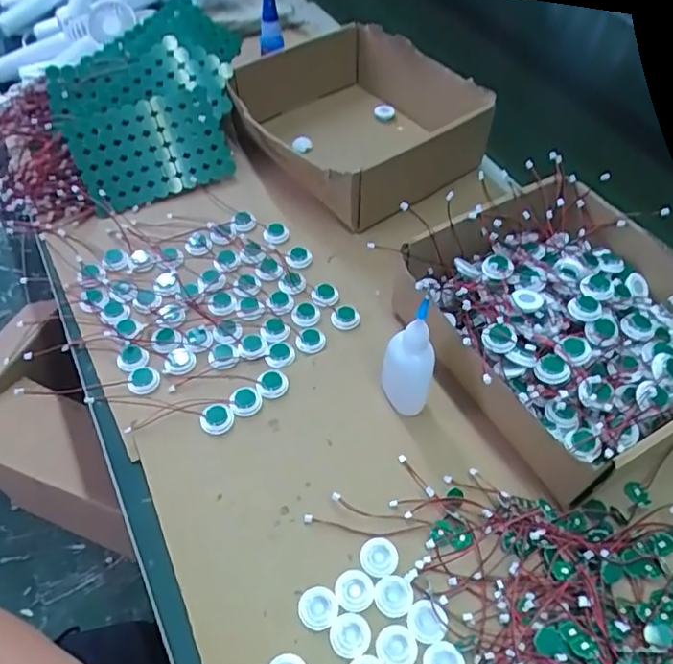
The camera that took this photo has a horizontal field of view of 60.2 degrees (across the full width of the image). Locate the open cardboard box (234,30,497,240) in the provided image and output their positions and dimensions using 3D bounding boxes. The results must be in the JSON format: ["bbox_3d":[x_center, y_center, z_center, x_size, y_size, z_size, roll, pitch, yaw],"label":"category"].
[{"bbox_3d":[0.015,-0.214,0.589,0.204,0.066,0.215,-31,59,-23],"label":"open cardboard box"}]

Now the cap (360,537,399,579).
[{"bbox_3d":[0.026,0.139,0.358,0.023,0.004,0.023,1,52,-1],"label":"cap"}]

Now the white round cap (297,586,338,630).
[{"bbox_3d":[-0.011,0.162,0.340,0.023,0.005,0.022,1,52,-1],"label":"white round cap"}]

